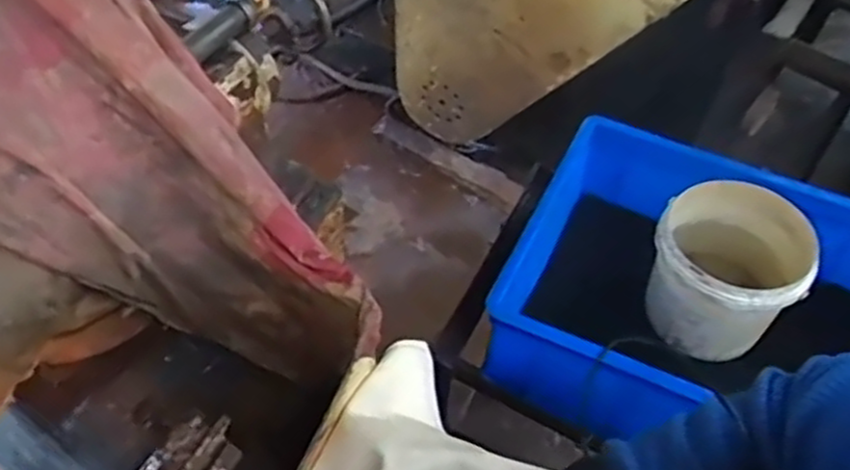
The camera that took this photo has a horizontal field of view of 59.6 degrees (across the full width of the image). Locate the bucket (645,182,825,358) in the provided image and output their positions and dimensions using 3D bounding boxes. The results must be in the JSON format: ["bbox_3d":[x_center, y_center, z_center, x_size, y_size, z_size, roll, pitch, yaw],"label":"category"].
[{"bbox_3d":[0.336,0.041,0.847,0.154,0.148,0.164,2,53,-3],"label":"bucket"}]

